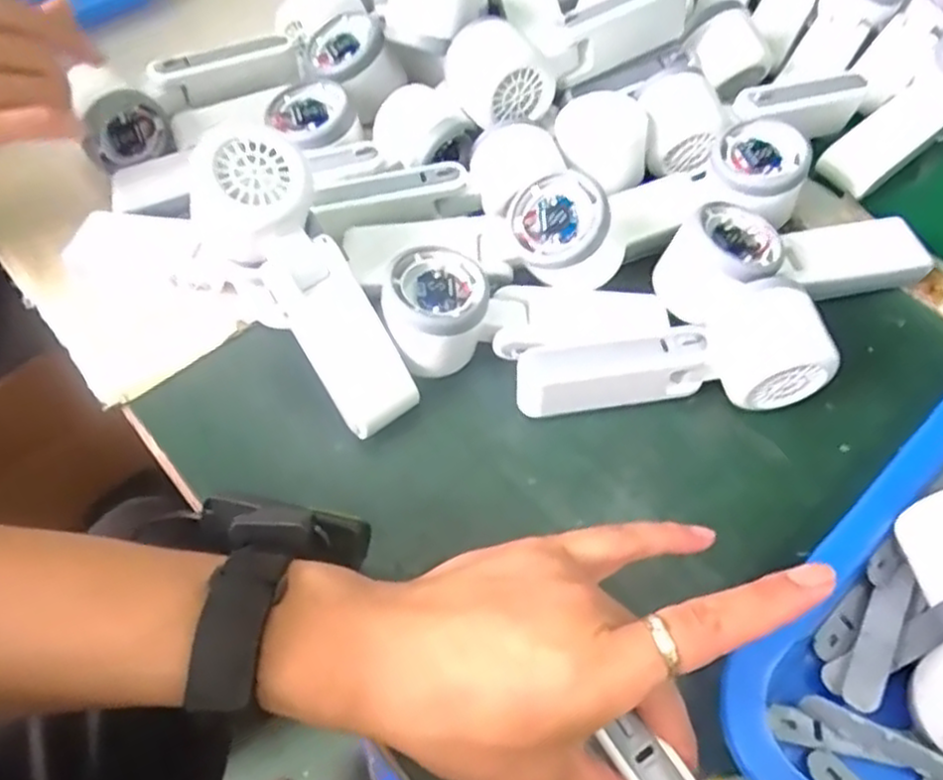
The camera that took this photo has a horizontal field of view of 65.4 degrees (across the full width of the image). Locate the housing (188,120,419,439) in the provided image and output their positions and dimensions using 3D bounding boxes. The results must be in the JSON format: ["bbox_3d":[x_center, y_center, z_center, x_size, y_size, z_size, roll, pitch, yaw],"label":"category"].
[{"bbox_3d":[-0.086,-0.053,0.382,0.051,0.040,0.163,-37,108,-23],"label":"housing"}]

